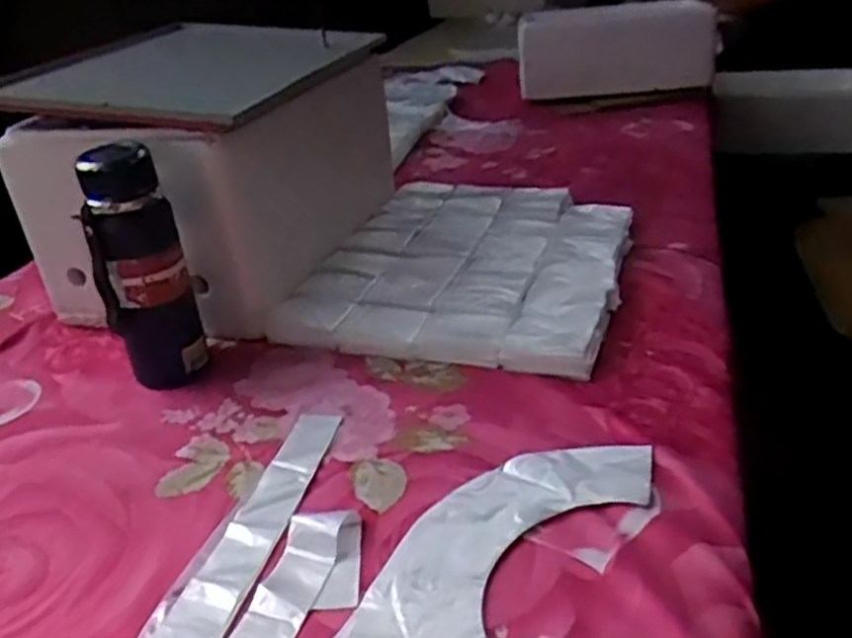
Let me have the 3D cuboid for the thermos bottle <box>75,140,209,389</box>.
[{"bbox_3d":[-0.276,-0.040,0.771,0.085,0.242,0.065,-14,31,-17],"label":"thermos bottle"}]

